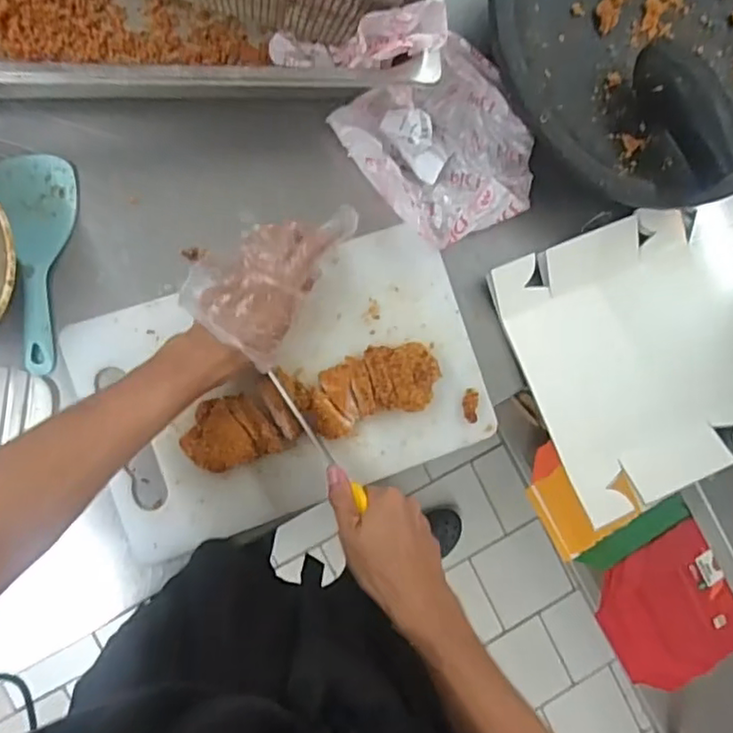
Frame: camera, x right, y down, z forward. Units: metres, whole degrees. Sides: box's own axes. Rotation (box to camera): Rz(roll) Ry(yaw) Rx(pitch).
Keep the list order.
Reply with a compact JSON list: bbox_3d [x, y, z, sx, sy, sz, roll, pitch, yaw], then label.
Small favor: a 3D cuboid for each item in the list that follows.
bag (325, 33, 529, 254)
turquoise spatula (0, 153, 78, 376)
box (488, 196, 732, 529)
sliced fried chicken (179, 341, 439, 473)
[{"bbox_3d":[0.081,-0.215,0.605,0.158,0.048,0.179,-43,95,-8],"label":"bag"},{"bbox_3d":[-0.288,-0.093,0.558,0.061,0.013,0.192,-7,90,-9],"label":"turquoise spatula"},{"bbox_3d":[0.325,-0.027,0.654,0.318,0.030,0.271,-23,92,-9],"label":"box"},{"bbox_3d":[-0.049,0.036,0.590,0.238,0.027,0.069,-15,91,-9],"label":"sliced fried chicken"}]

